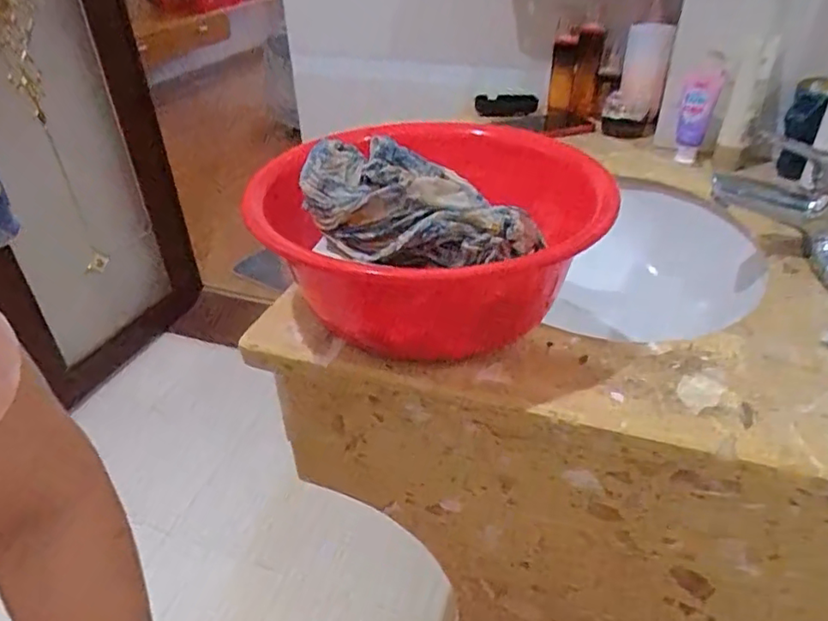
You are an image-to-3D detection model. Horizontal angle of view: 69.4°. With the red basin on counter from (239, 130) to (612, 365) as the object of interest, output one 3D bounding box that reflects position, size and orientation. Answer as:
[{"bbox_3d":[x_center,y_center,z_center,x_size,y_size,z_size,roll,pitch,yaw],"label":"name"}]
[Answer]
[{"bbox_3d":[0.014,-0.087,0.562,0.304,0.146,0.327,12,37,19],"label":"red basin on counter"}]

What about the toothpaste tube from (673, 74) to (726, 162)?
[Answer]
[{"bbox_3d":[0.376,-0.259,0.803,0.039,0.121,0.029,4,35,9],"label":"toothpaste tube"}]

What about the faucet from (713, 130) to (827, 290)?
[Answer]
[{"bbox_3d":[0.386,-0.102,0.595,0.056,0.115,0.161,-27,42,-32],"label":"faucet"}]

